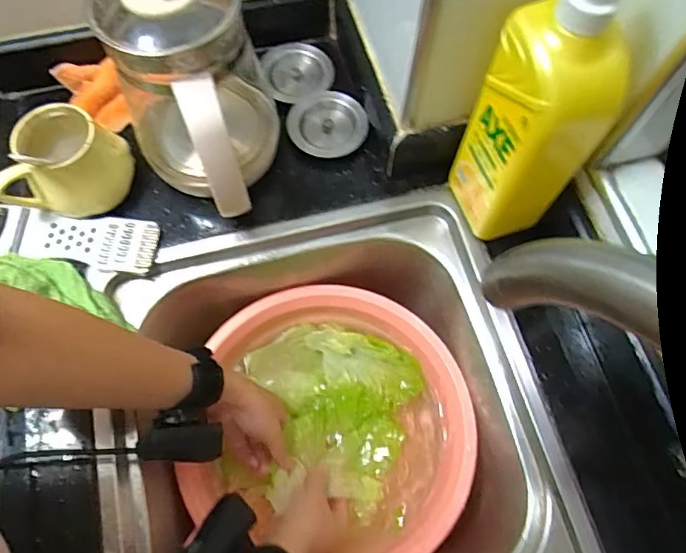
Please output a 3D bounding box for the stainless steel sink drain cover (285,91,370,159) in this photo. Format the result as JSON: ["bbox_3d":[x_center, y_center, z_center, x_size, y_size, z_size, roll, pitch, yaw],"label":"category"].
[{"bbox_3d":[-0.017,-0.163,0.562,0.085,0.017,0.083,14,68,6],"label":"stainless steel sink drain cover"}]

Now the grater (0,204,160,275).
[{"bbox_3d":[-0.266,-0.036,0.509,0.157,0.016,0.055,7,67,2],"label":"grater"}]

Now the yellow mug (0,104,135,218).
[{"bbox_3d":[-0.264,-0.110,0.493,0.104,0.083,0.074,-8,67,-4],"label":"yellow mug"}]

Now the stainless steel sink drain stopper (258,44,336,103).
[{"bbox_3d":[-0.051,-0.235,0.585,0.081,0.019,0.084,0,67,0],"label":"stainless steel sink drain stopper"}]

